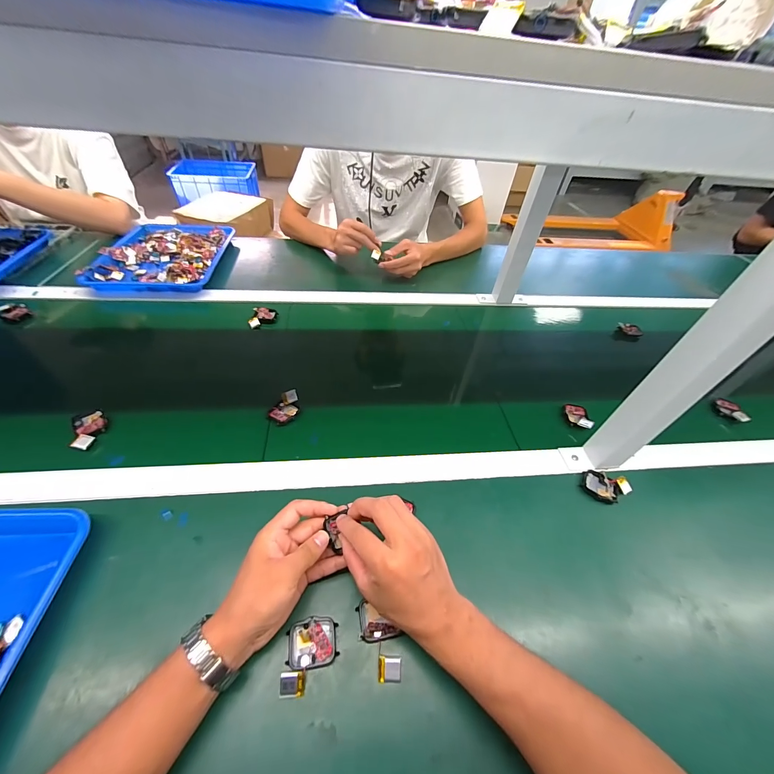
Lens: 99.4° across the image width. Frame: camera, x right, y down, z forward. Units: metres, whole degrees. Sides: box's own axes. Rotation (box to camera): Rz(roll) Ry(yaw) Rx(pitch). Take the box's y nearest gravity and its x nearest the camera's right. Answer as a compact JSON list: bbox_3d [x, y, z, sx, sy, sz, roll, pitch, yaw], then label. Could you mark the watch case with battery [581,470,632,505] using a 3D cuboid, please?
[{"bbox_3d":[0.305,0.139,0.456,0.061,0.015,0.044,14,47,8],"label":"watch case with battery"}]

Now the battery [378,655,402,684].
[{"bbox_3d":[0.003,0.269,0.313,0.021,0.007,0.019,4,46,-1],"label":"battery"}]

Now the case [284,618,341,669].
[{"bbox_3d":[-0.072,0.251,0.322,0.046,0.011,0.038,-3,47,-8],"label":"case"}]

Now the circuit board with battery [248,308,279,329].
[{"bbox_3d":[-0.251,-0.141,0.667,0.057,0.024,0.045,-15,50,-18],"label":"circuit board with battery"}]

